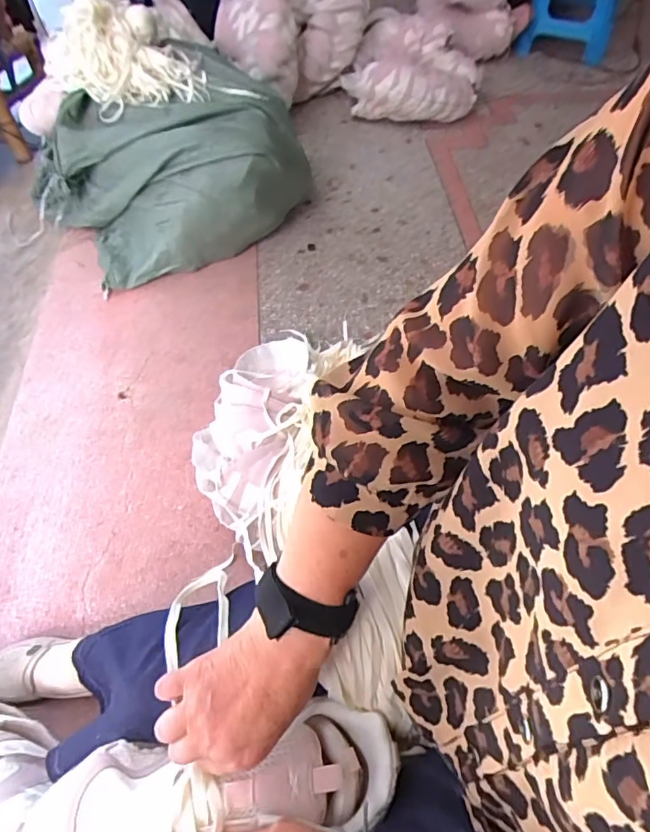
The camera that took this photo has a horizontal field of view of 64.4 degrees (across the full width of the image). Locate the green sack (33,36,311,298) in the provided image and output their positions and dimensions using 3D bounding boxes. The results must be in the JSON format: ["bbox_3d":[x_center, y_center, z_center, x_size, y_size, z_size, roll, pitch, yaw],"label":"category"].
[{"bbox_3d":[-0.348,-0.567,1.214,0.620,0.263,0.368,-22,60,-12],"label":"green sack"}]

